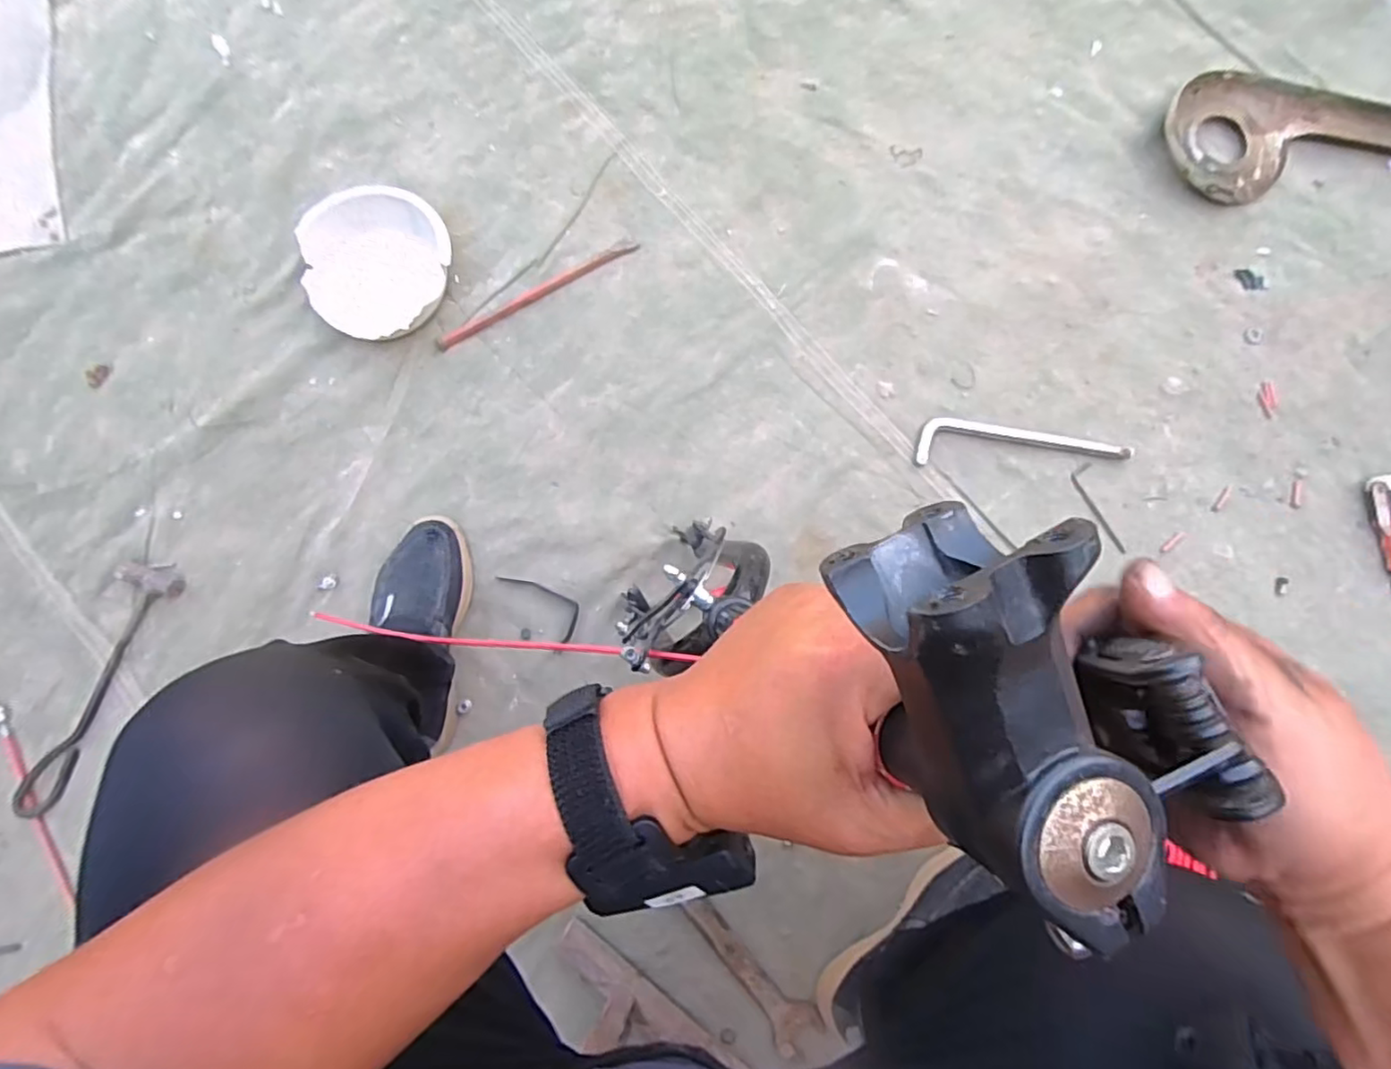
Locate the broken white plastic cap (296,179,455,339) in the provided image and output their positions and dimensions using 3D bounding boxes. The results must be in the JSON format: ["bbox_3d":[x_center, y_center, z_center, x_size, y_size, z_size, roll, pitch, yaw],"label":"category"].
[{"bbox_3d":[-0.376,-0.317,0.734,0.162,0.062,0.172,30,84,3],"label":"broken white plastic cap"}]

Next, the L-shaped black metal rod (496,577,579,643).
[{"bbox_3d":[-0.181,0.075,0.739,0.115,0.005,0.046,44,85,4],"label":"L-shaped black metal rod"}]

